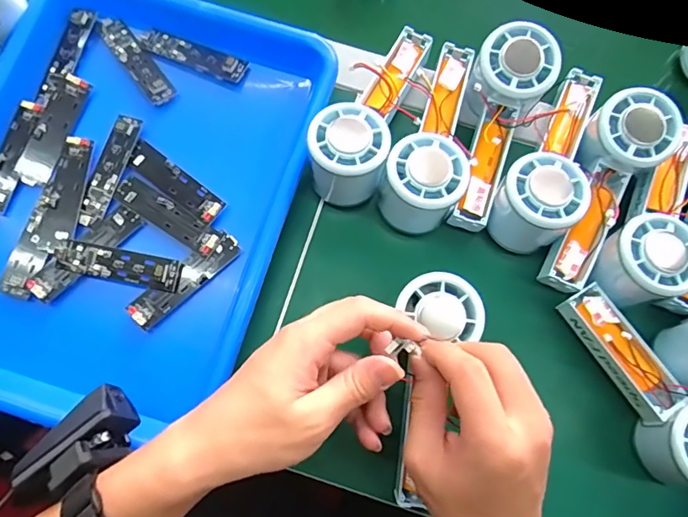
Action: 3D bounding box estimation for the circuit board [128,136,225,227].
[{"bbox_3d":[-0.132,-0.059,0.389,0.088,0.010,0.022,37,78,7],"label":"circuit board"}]

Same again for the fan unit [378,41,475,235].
[{"bbox_3d":[0.075,-0.094,0.393,0.060,0.078,0.154,24,77,4],"label":"fan unit"}]

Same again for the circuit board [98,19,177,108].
[{"bbox_3d":[-0.173,-0.165,0.413,0.022,0.012,0.092,-36,80,-10],"label":"circuit board"}]

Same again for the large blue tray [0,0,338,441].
[{"bbox_3d":[-0.168,-0.050,0.381,0.252,0.032,0.338,18,76,3],"label":"large blue tray"}]

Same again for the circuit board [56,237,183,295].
[{"bbox_3d":[-0.168,0.005,0.370,0.092,0.010,0.024,12,76,1],"label":"circuit board"}]

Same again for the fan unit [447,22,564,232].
[{"bbox_3d":[0.114,-0.098,0.380,0.059,0.054,0.155,18,91,3],"label":"fan unit"}]

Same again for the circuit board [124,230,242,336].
[{"bbox_3d":[-0.119,0.015,0.374,0.091,0.006,0.024,-43,90,-13],"label":"circuit board"}]

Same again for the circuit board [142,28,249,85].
[{"bbox_3d":[-0.125,-0.171,0.415,0.090,0.012,0.022,24,77,4],"label":"circuit board"}]

